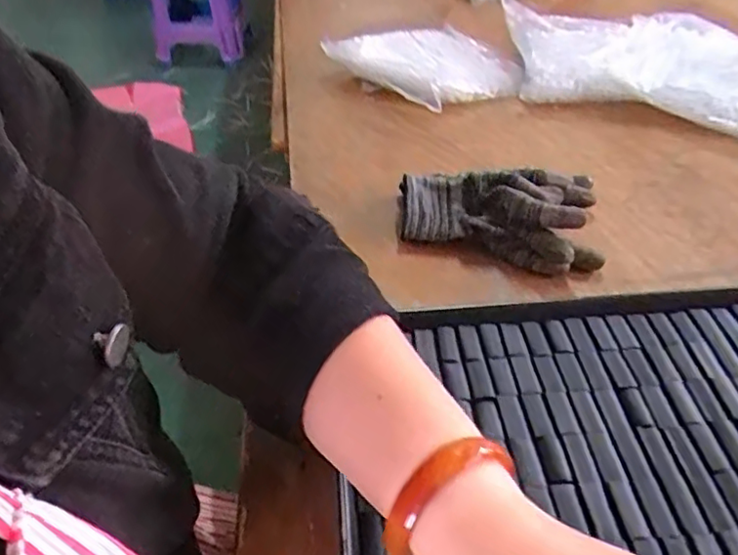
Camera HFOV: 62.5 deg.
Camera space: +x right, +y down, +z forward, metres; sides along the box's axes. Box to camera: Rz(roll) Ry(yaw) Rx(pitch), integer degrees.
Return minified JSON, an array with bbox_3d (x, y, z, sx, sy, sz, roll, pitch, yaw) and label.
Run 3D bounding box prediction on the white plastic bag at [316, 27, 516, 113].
[{"bbox_3d":[0.074,-0.281,0.782,0.198,0.029,0.239,-25,47,-24],"label":"white plastic bag"}]

